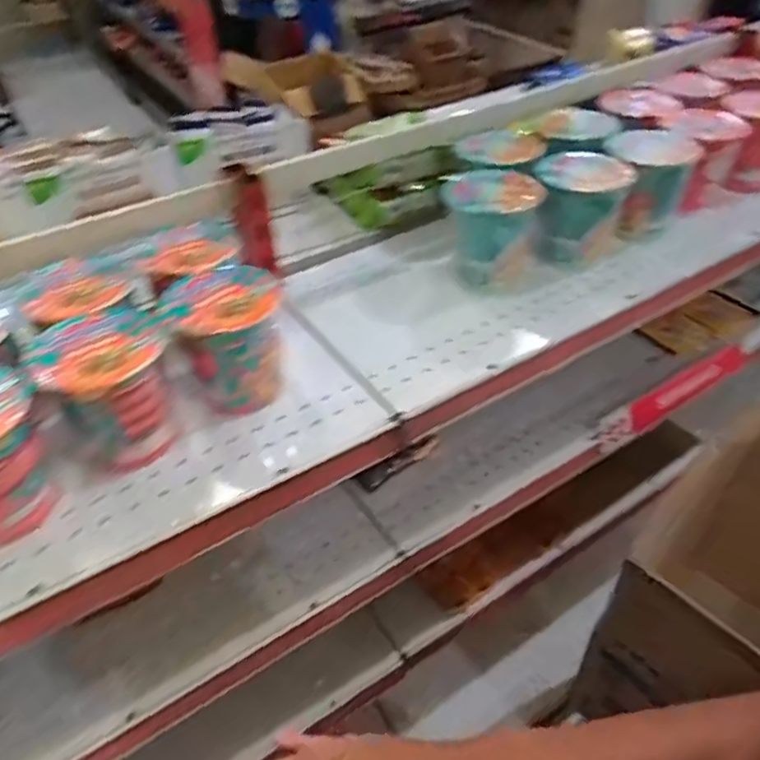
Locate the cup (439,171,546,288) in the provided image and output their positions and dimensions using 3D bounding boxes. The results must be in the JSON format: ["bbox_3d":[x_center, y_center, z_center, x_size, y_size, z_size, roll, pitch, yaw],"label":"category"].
[{"bbox_3d":[0.123,-0.171,0.728,0.106,0.104,0.085,12,45,14],"label":"cup"}]

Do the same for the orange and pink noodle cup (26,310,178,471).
[{"bbox_3d":[-0.231,0.012,0.556,0.097,0.112,0.095,-29,49,-26],"label":"orange and pink noodle cup"}]

